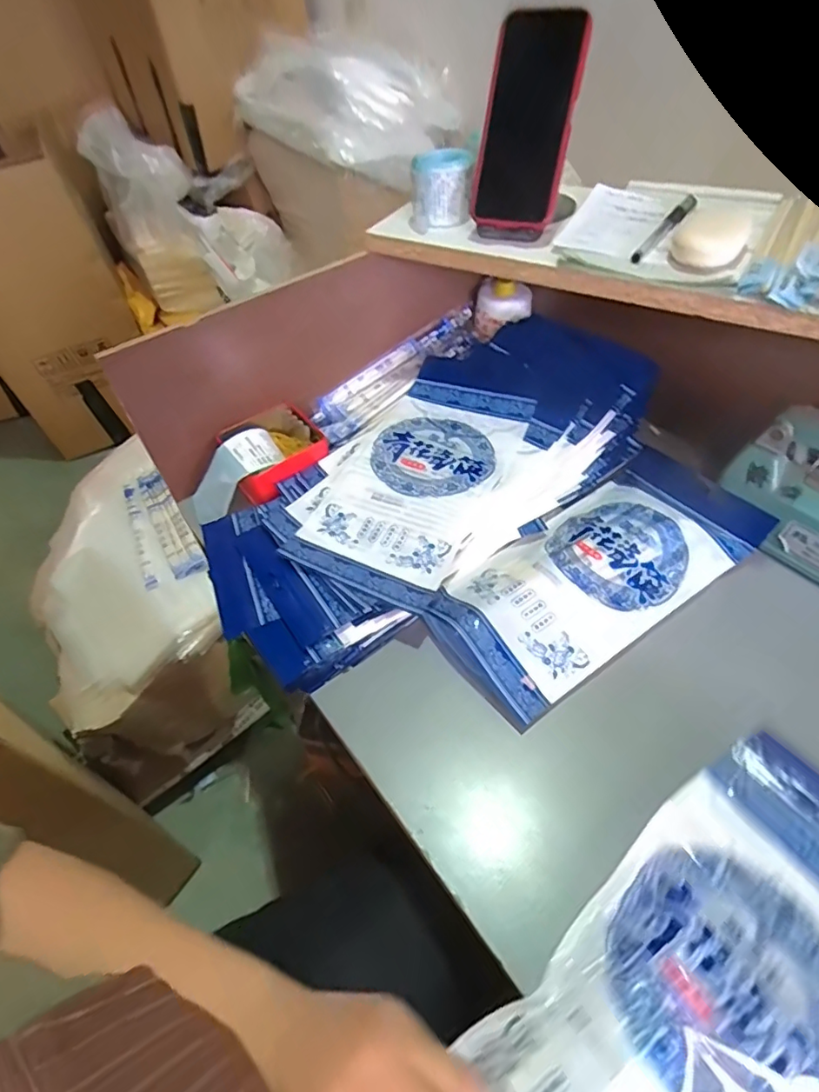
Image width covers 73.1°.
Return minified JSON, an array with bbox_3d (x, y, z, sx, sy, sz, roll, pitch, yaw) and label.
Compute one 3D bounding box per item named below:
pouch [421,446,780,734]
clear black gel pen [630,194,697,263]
[{"bbox_3d":[0.172,0.019,0.503,0.327,0.027,0.141,-31,58,-22],"label":"pouch"},{"bbox_3d":[0.240,-0.299,0.516,0.012,0.012,0.147,27,57,25],"label":"clear black gel pen"}]

